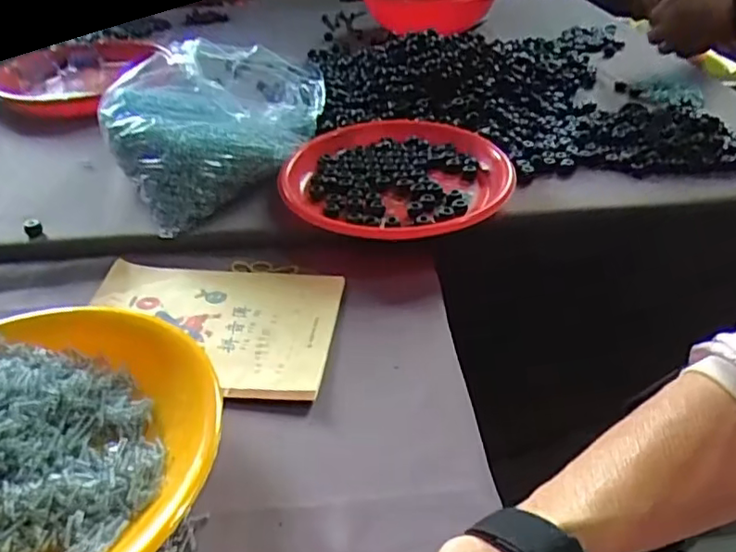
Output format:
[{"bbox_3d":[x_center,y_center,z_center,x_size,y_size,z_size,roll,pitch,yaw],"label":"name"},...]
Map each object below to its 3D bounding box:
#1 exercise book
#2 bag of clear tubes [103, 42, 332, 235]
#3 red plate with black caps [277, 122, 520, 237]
[{"bbox_3d":[-0.131,0.038,0.490,0.207,0.005,0.143,2,38,7],"label":"exercise book"},{"bbox_3d":[-0.169,-0.188,0.674,0.233,0.130,0.291,-21,41,-22],"label":"bag of clear tubes"},{"bbox_3d":[0.028,-0.090,0.608,0.214,0.044,0.211,-2,38,2],"label":"red plate with black caps"}]

